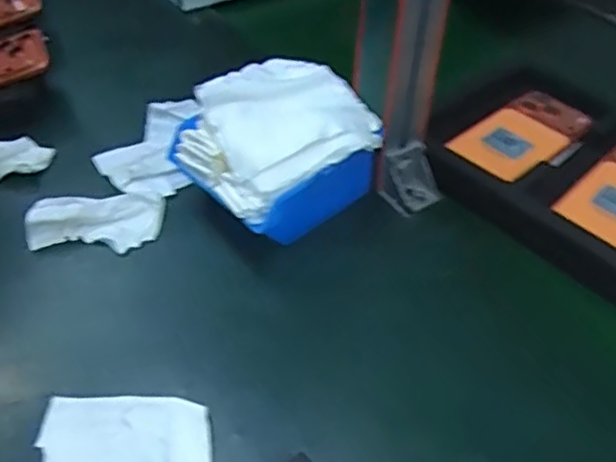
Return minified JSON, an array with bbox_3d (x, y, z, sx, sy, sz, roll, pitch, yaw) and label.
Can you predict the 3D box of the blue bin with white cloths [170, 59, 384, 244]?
[{"bbox_3d":[-0.023,-0.066,0.532,0.126,0.087,0.132,35,56,29],"label":"blue bin with white cloths"}]

